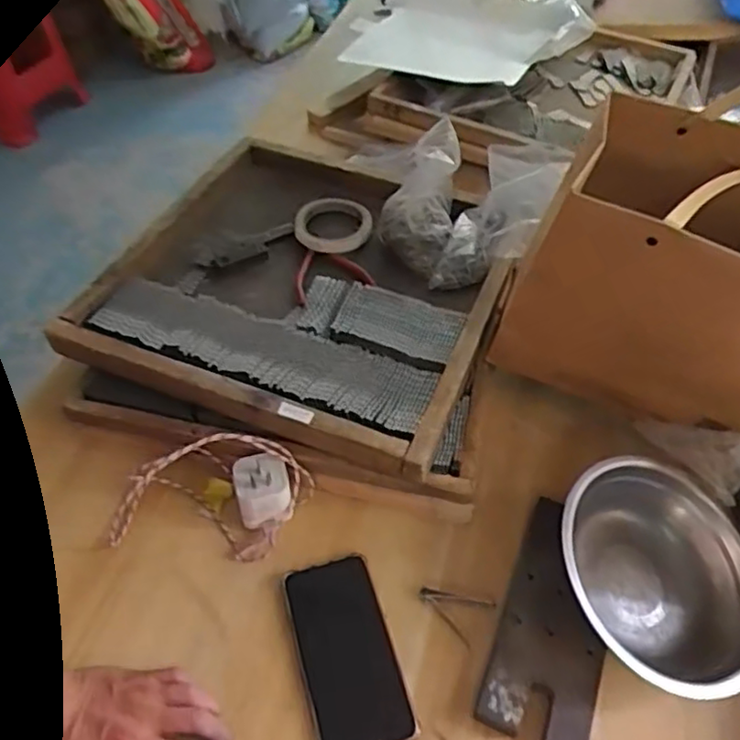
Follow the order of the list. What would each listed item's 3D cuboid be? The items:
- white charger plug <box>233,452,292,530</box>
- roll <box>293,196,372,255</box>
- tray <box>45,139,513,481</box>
[{"bbox_3d":[-0.099,0.112,0.617,0.048,0.055,0.053,-14,52,-13],"label":"white charger plug"},{"bbox_3d":[-0.047,-0.177,0.810,0.087,0.019,0.099,33,57,23],"label":"roll"},{"bbox_3d":[-0.064,-0.099,0.740,0.397,0.048,0.398,18,52,12],"label":"tray"}]

